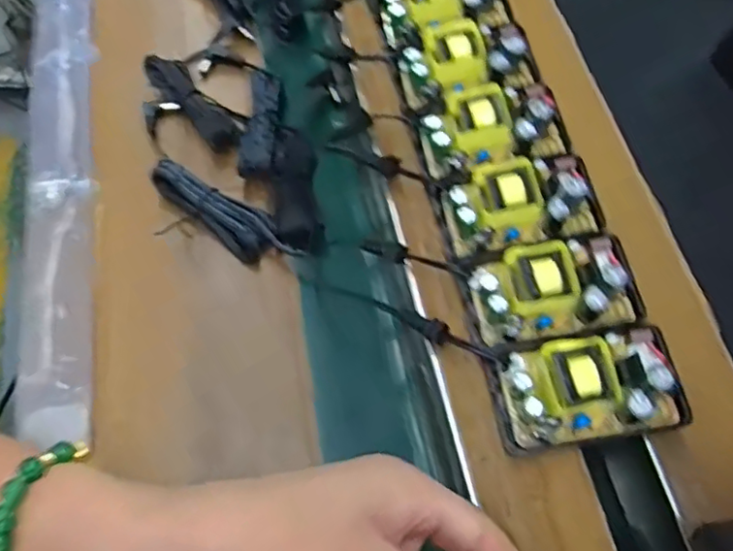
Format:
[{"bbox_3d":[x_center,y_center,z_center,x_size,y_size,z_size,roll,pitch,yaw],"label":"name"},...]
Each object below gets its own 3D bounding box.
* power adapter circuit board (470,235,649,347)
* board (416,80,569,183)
[{"bbox_3d":[0.079,0.005,0.252,0.065,0.027,0.041,-6,65,-6],"label":"power adapter circuit board"},{"bbox_3d":[0.060,-0.072,0.284,0.068,0.028,0.039,-10,65,-8],"label":"board"}]

